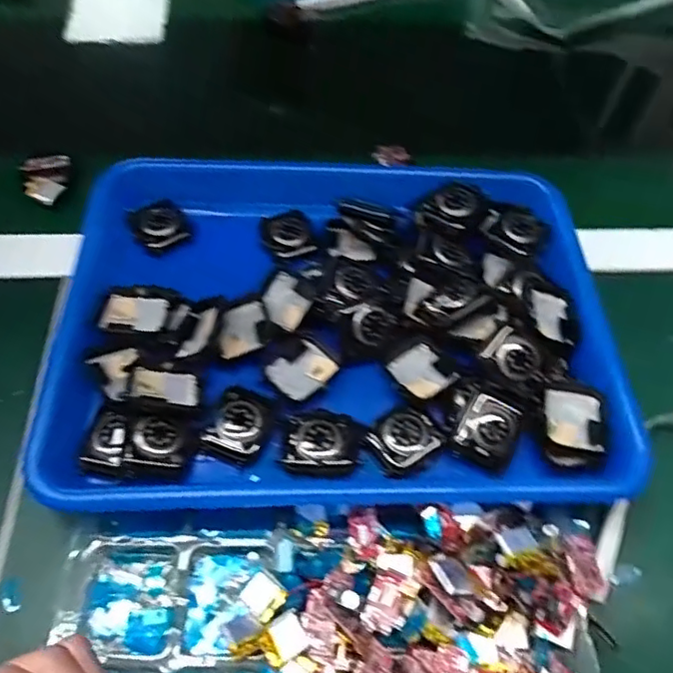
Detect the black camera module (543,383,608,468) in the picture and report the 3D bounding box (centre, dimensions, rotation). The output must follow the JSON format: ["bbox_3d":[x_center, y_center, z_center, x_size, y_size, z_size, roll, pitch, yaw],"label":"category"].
[{"bbox_3d":[0.133,0.050,0.328,0.035,0.009,0.047,8,57,3],"label":"black camera module"}]

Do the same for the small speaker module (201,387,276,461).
[{"bbox_3d":[-0.054,0.047,0.327,0.032,0.007,0.037,18,58,10],"label":"small speaker module"}]

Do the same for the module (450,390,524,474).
[{"bbox_3d":[0.086,0.051,0.326,0.032,0.009,0.039,26,60,14],"label":"module"}]

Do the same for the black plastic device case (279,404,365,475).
[{"bbox_3d":[-0.007,0.058,0.323,0.042,0.007,0.037,12,57,6],"label":"black plastic device case"}]

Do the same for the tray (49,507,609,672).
[{"bbox_3d":[0.002,0.150,0.281,0.273,0.032,0.127,0,57,-2],"label":"tray"}]

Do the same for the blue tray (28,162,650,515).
[{"bbox_3d":[0.003,-0.020,0.373,0.327,0.037,0.260,-1,57,-3],"label":"blue tray"}]

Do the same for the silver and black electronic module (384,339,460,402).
[{"bbox_3d":[0.052,0.019,0.346,0.037,0.012,0.038,-31,63,-20],"label":"silver and black electronic module"}]

